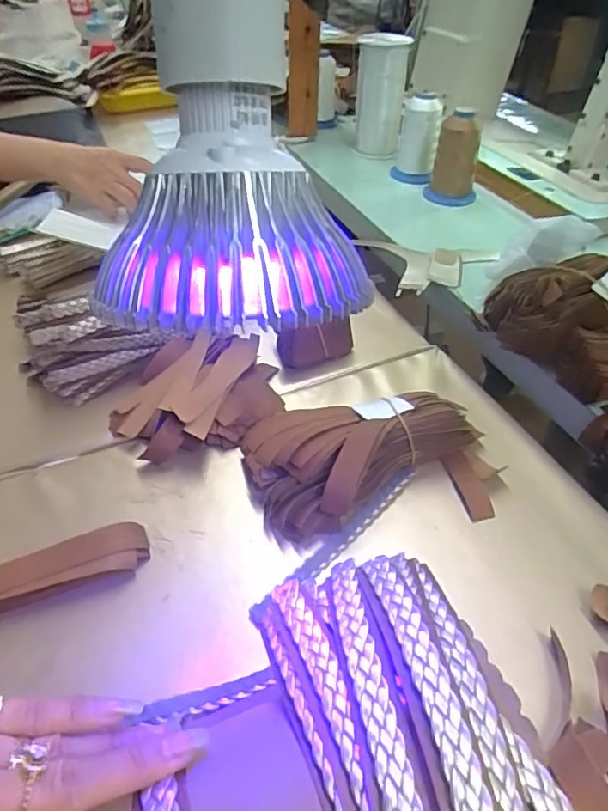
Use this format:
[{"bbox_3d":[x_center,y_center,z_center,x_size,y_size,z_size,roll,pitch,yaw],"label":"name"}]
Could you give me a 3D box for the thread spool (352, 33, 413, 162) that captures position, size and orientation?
[{"bbox_3d":[0.110,-0.446,0.805,0.068,0.154,0.065,0,44,0],"label":"thread spool"}]

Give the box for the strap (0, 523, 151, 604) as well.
[{"bbox_3d":[-0.195,0.120,0.368,0.180,0.017,0.035,-17,46,-16],"label":"strap"}]

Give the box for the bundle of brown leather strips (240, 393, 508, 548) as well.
[{"bbox_3d":[0.052,0.040,0.426,0.188,0.047,0.107,-7,44,-7],"label":"bundle of brown leather strips"}]

